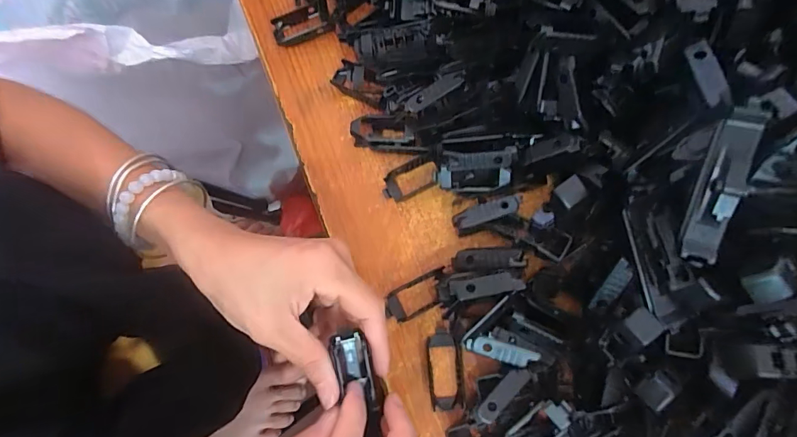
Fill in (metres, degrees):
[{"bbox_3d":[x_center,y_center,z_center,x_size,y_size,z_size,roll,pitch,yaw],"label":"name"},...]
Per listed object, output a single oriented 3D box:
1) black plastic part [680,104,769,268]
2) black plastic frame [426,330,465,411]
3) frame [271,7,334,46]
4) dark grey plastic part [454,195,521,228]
[{"bbox_3d":[0.160,-0.014,0.204,0.017,0.015,0.079,12,103,3],"label":"black plastic part"},{"bbox_3d":[0.031,0.099,0.274,0.022,0.009,0.050,-5,78,0],"label":"black plastic frame"},{"bbox_3d":[-0.076,-0.151,0.327,0.044,0.012,0.022,-20,79,-3],"label":"frame"},{"bbox_3d":[0.059,-0.004,0.281,0.044,0.006,0.013,-16,78,-2],"label":"dark grey plastic part"}]

